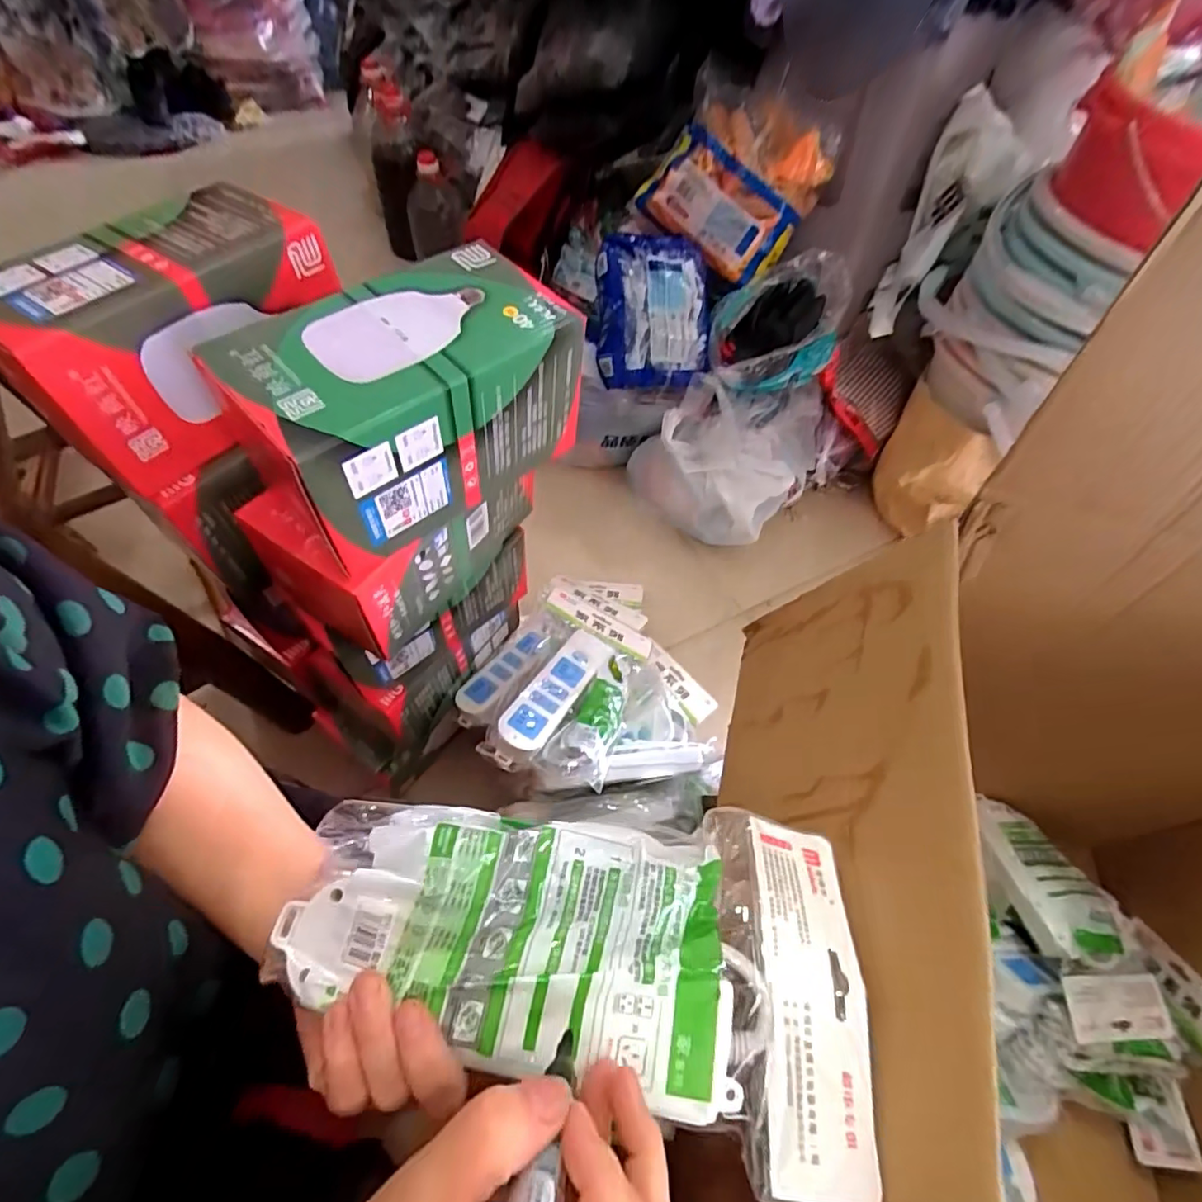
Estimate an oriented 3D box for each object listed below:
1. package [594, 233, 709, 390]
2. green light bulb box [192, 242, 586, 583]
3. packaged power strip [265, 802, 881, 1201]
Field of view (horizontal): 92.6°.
[{"bbox_3d":[0.088,-0.469,0.938,0.177,0.231,0.072,-2,14,-14],"label":"package"},{"bbox_3d":[-0.129,-0.139,0.416,0.216,0.125,0.119,-35,64,-23],"label":"green light bulb box"},{"bbox_3d":[-0.003,0.157,0.269,0.266,0.038,0.144,15,55,-5],"label":"packaged power strip"}]

